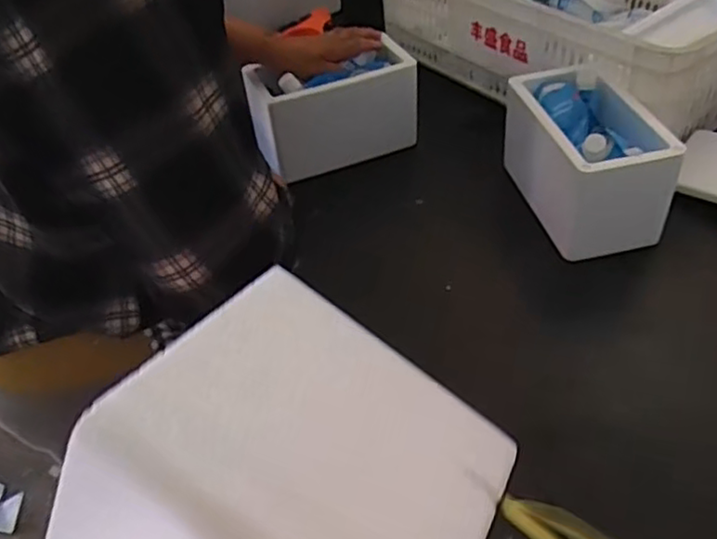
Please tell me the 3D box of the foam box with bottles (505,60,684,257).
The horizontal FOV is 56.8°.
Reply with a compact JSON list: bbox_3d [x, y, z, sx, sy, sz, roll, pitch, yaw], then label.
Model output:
[{"bbox_3d":[0.277,-0.137,0.826,0.125,0.142,0.217,-11,45,-4],"label":"foam box with bottles"}]

